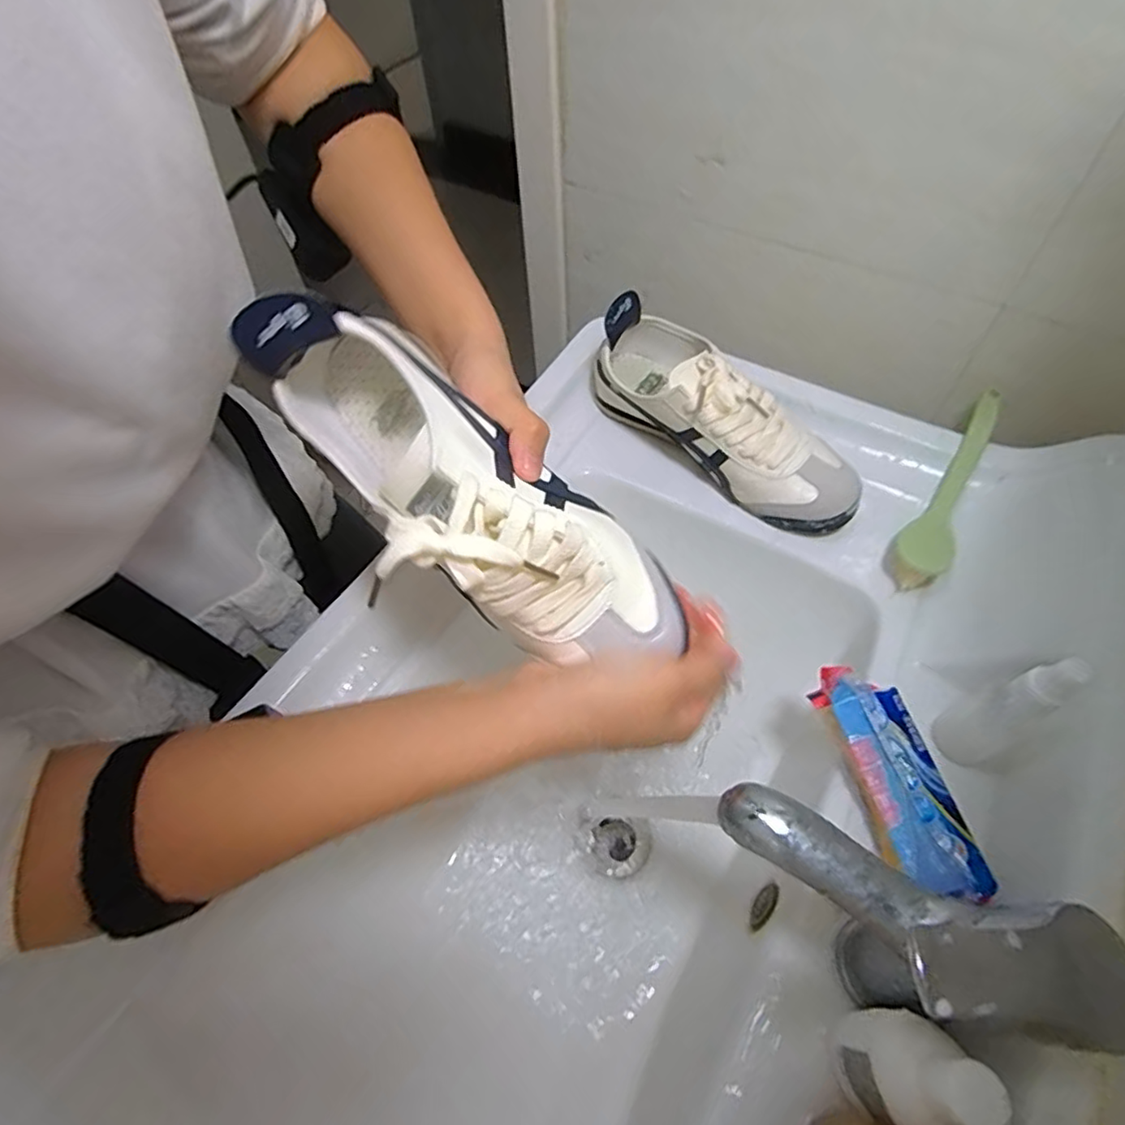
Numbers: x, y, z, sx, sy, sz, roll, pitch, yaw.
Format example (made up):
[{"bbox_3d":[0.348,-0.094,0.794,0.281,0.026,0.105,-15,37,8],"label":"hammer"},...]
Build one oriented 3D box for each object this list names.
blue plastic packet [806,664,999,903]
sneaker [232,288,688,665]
[{"bbox_3d":[0.198,0.126,0.366,0.048,0.023,0.137,-10,57,-4],"label":"blue plastic packet"},{"bbox_3d":[-0.043,-0.032,0.309,0.239,0.089,0.105,41,65,2],"label":"sneaker"}]

